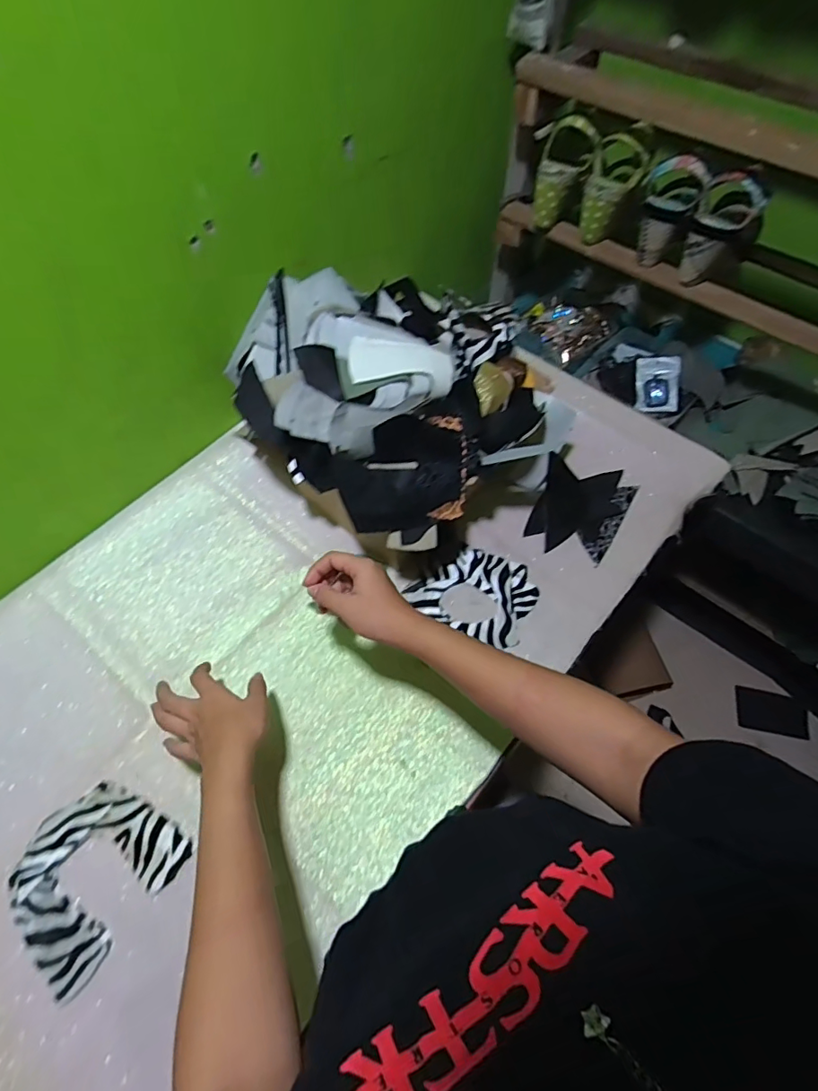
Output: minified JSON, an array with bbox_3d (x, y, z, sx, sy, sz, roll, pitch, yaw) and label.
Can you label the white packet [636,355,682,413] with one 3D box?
[{"bbox_3d":[0.449,-0.291,0.927,0.073,0.017,0.098,6,100,32],"label":"white packet"}]

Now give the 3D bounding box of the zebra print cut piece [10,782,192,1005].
[{"bbox_3d":[-0.318,0.326,0.514,0.139,0.010,0.152,34,64,17],"label":"zebra print cut piece"}]

